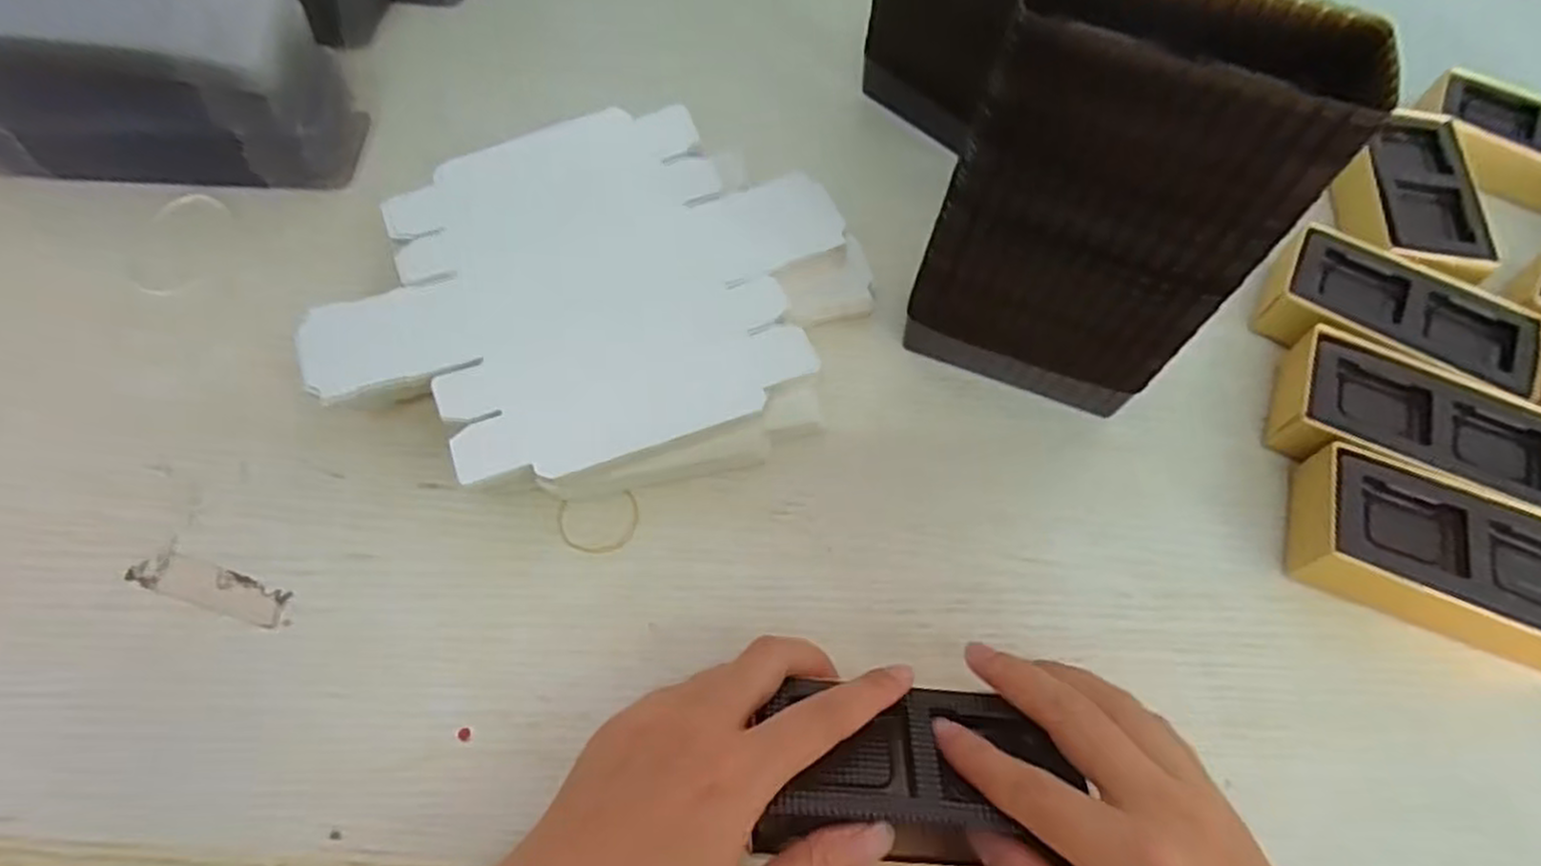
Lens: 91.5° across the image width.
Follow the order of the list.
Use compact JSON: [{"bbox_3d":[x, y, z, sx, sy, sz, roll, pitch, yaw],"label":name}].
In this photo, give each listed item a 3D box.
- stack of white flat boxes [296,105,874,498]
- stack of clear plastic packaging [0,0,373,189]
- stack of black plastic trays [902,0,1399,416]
[{"bbox_3d":[-0.079,-0.067,0.367,0.246,0.041,0.190,-13,63,-9],"label":"stack of white flat boxes"},{"bbox_3d":[-0.336,-0.203,0.386,0.208,0.115,0.095,1,62,-2],"label":"stack of clear plastic packaging"},{"bbox_3d":[0.126,-0.088,0.308,0.124,0.177,0.069,24,63,10],"label":"stack of black plastic trays"}]

